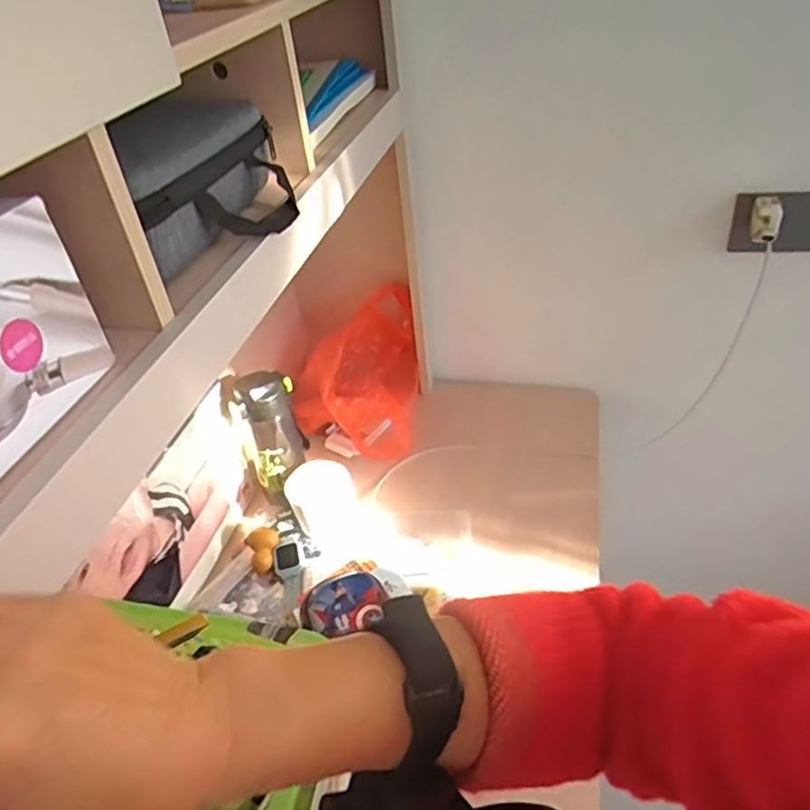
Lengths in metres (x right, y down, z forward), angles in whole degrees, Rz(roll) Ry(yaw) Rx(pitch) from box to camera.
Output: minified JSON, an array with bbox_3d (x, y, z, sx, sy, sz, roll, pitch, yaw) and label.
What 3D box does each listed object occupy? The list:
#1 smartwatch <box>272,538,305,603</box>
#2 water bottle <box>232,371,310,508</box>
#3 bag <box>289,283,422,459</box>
[{"bbox_3d":[-0.155,0.223,0.883,0.038,0.020,0.092,-15,55,-11],"label":"smartwatch"},{"bbox_3d":[-0.182,0.047,0.938,0.076,0.178,0.081,-16,39,-12],"label":"water bottle"},{"bbox_3d":[-0.084,-0.048,1.078,0.197,0.176,0.222,1,39,10],"label":"bag"}]

